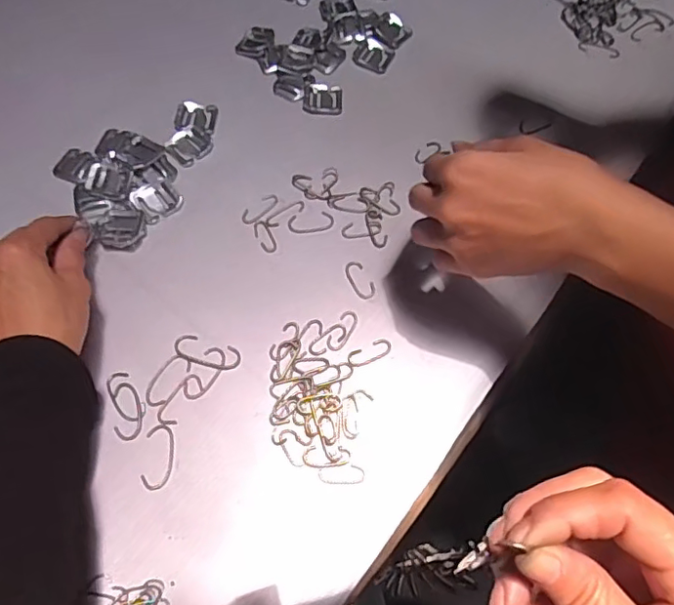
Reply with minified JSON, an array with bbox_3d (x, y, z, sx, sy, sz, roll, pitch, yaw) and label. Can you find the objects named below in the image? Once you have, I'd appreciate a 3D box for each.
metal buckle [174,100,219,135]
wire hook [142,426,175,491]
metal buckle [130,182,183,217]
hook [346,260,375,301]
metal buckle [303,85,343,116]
[{"bbox_3d":[-0.124,-0.162,0.484,0.035,0.004,0.028,4,65,0],"label":"metal buckle"},{"bbox_3d":[-0.117,0.101,0.364,0.019,0.004,0.041,-1,65,-2],"label":"wire hook"},{"bbox_3d":[-0.145,-0.084,0.446,0.035,0.004,0.031,42,71,16],"label":"metal buckle"},{"bbox_3d":[0.018,-0.018,0.422,0.016,0.004,0.033,-25,68,-13],"label":"hook"},{"bbox_3d":[-0.012,-0.181,0.496,0.035,0.004,0.029,2,65,-1],"label":"metal buckle"}]

